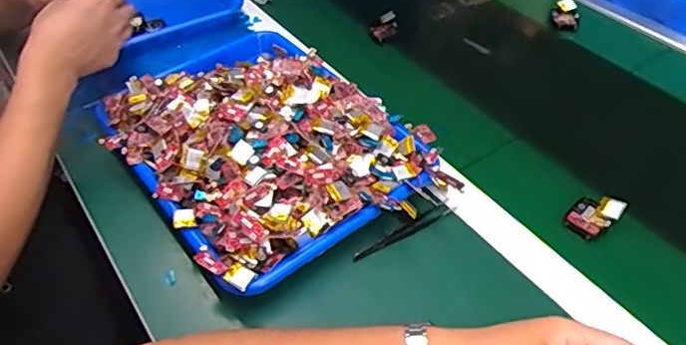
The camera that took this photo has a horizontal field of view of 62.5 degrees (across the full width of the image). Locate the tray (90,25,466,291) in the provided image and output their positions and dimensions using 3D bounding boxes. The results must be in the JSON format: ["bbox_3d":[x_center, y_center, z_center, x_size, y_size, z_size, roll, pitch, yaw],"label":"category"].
[{"bbox_3d":[-0.091,-0.049,0.592,0.252,0.056,0.337,-32,53,-25],"label":"tray"}]

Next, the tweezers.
[{"bbox_3d":[0.062,0.055,0.546,0.117,0.014,0.014,-28,52,-23],"label":"tweezers"}]

